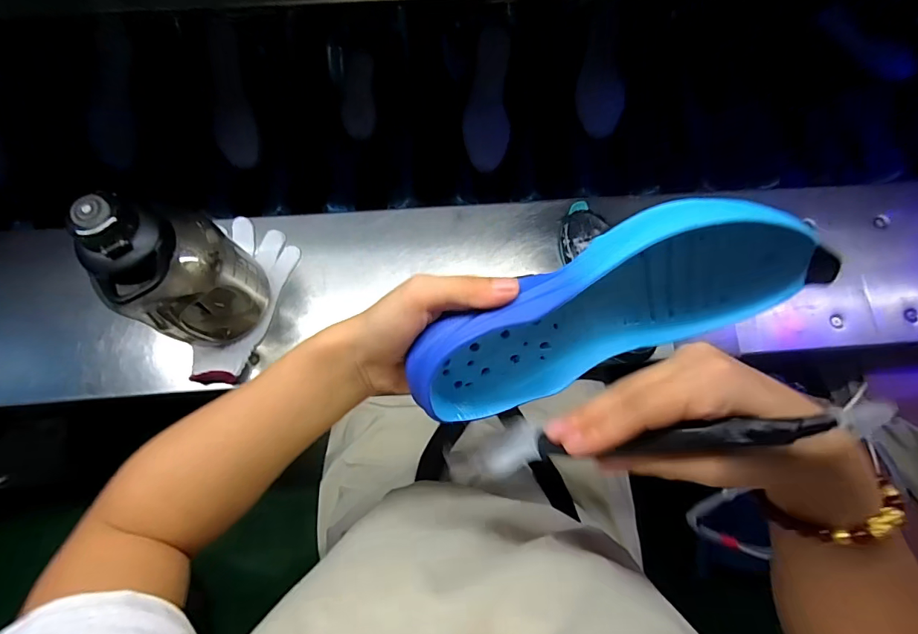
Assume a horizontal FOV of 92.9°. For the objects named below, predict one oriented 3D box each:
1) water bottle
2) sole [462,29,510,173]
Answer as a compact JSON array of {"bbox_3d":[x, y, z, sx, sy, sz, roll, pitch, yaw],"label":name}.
[{"bbox_3d":[-0.288,-0.039,0.472,0.103,0.222,0.110,-22,83,-7],"label":"water bottle"},{"bbox_3d":[0.046,-0.333,0.668,0.066,0.007,0.211,4,93,-3],"label":"sole"}]

